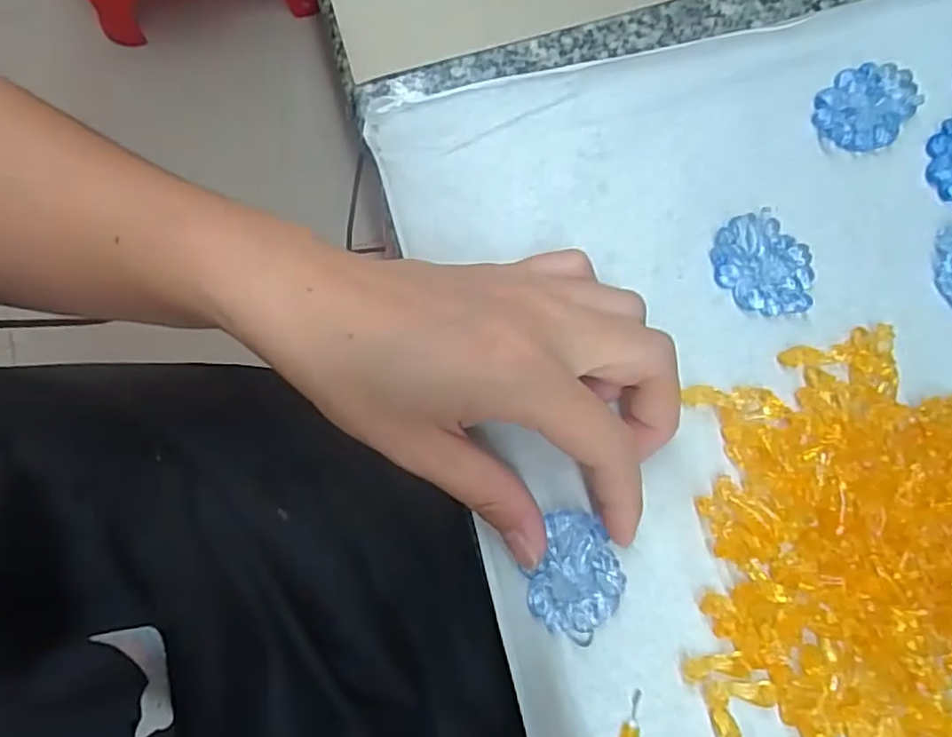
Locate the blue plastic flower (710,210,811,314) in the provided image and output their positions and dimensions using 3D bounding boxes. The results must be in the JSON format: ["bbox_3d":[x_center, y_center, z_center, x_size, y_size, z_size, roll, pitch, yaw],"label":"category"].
[{"bbox_3d":[0.101,-0.035,0.226,0.028,0.006,0.038,-44,80,-8],"label":"blue plastic flower"}]

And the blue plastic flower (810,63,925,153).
[{"bbox_3d":[0.142,-0.096,0.238,0.034,0.004,0.034,-1,86,7],"label":"blue plastic flower"}]

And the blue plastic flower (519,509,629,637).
[{"bbox_3d":[0.030,0.064,0.205,0.029,0.007,0.035,-8,77,0],"label":"blue plastic flower"}]

